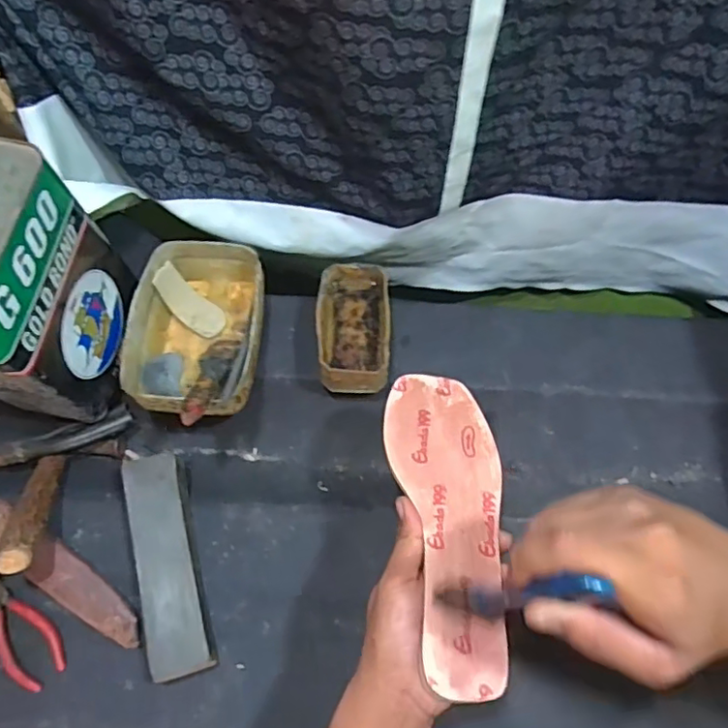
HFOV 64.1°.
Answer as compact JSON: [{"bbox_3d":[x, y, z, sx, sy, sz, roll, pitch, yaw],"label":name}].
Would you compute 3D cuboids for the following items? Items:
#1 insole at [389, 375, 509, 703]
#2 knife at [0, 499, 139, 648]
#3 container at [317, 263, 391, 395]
[{"bbox_3d":[0.066,0.110,0.429,0.076,0.013,0.233,-4,57,-2],"label":"insole"},{"bbox_3d":[-0.328,0.168,0.552,0.294,0.032,0.039,30,69,13],"label":"knife"},{"bbox_3d":[-0.010,-0.031,0.623,0.073,0.072,0.129,-2,65,-1],"label":"container"}]

